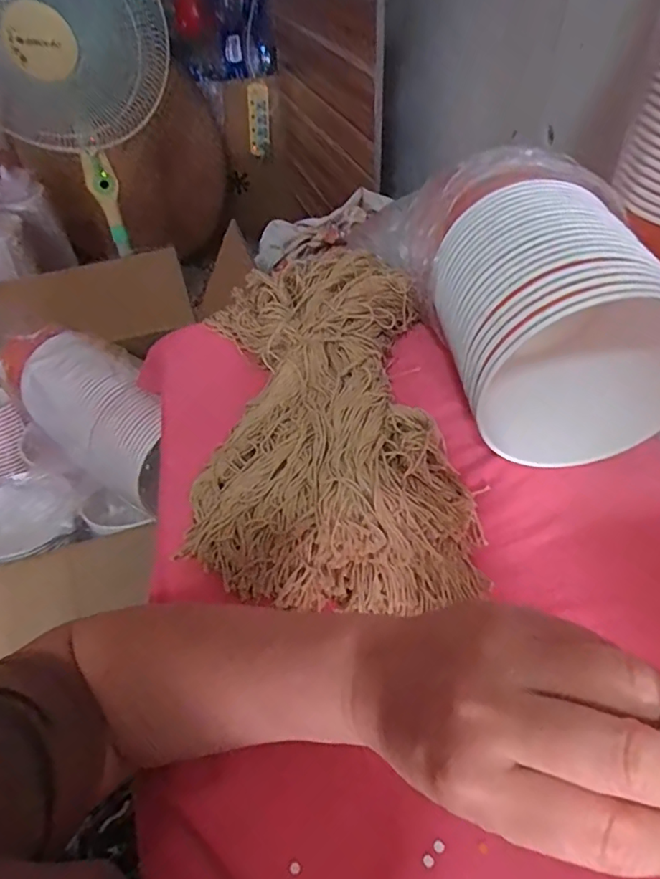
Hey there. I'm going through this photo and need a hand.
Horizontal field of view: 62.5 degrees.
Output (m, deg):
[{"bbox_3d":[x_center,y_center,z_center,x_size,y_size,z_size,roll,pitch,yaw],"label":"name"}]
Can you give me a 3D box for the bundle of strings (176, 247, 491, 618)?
[{"bbox_3d":[-0.010,-0.042,0.471,0.214,0.065,0.383,-5,47,-1],"label":"bundle of strings"}]

